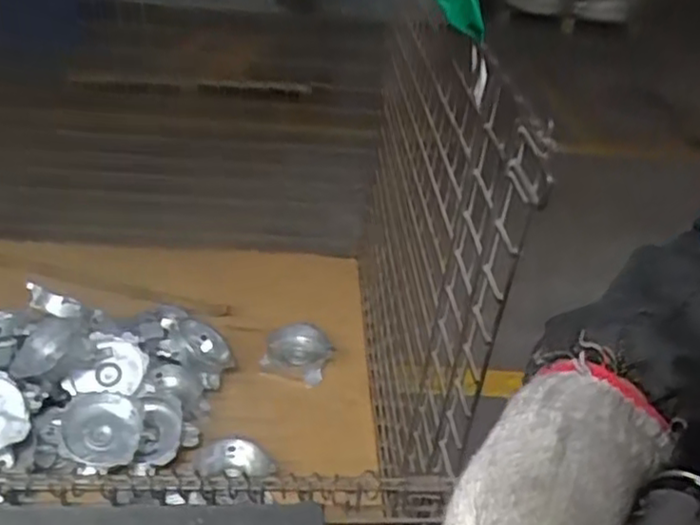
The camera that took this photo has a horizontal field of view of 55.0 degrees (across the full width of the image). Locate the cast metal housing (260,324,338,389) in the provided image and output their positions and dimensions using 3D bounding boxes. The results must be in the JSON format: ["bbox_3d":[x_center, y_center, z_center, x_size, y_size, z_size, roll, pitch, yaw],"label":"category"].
[{"bbox_3d":[-0.105,0.176,1.352,0.142,0.060,0.133,4,34,-3],"label":"cast metal housing"}]

